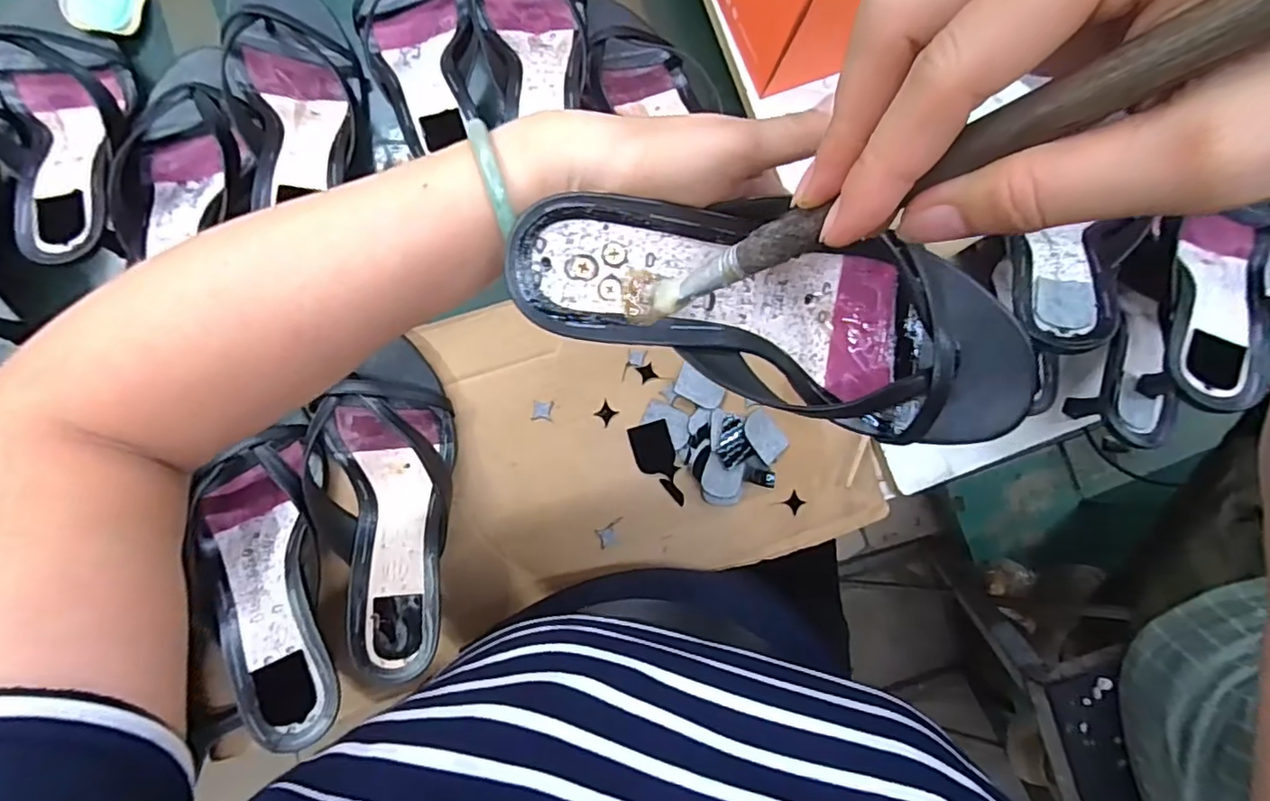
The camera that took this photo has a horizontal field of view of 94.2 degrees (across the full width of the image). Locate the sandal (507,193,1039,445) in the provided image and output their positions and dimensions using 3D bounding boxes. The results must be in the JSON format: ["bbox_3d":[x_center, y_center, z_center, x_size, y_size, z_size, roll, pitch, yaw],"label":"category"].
[{"bbox_3d":[0.071,-0.038,0.258,0.237,0.048,0.081,12,82,-15],"label":"sandal"}]

